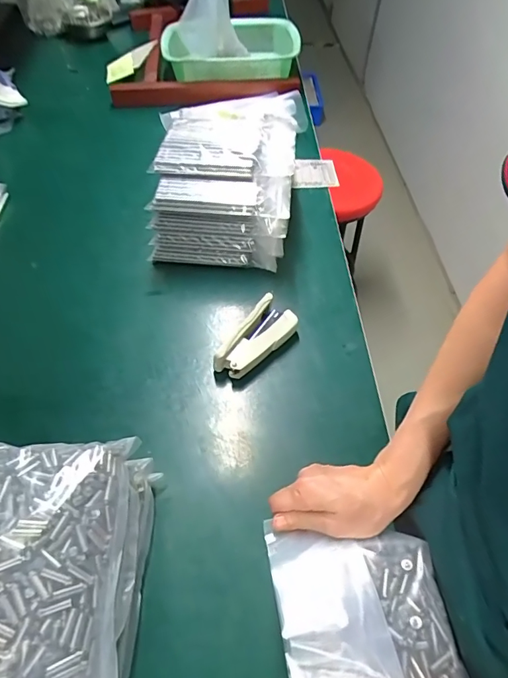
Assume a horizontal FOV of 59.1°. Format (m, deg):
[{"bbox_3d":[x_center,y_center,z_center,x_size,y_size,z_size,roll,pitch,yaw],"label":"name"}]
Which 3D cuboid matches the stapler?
[{"bbox_3d":[-0.001,-0.001,0.563,0.055,0.038,0.122,37,59,23],"label":"stapler"}]

